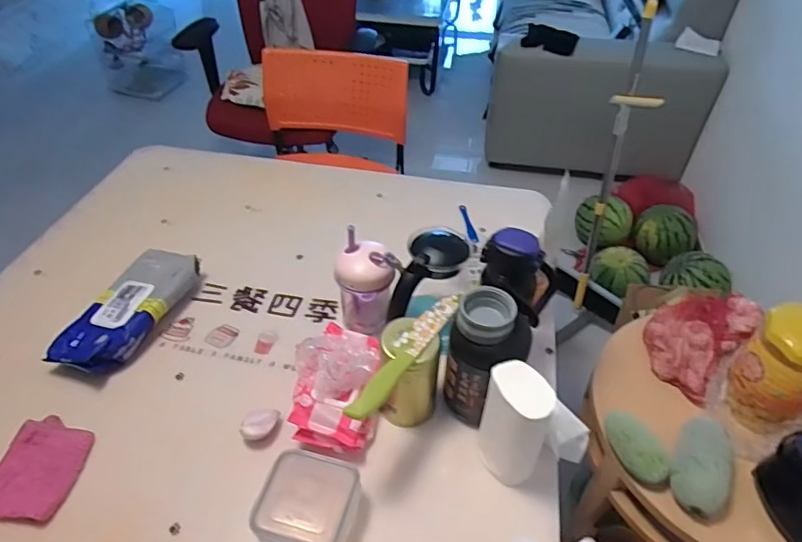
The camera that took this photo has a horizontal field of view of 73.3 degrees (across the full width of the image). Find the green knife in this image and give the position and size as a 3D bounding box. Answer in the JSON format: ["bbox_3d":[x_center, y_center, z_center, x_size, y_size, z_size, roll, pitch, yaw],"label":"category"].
[{"bbox_3d":[0.010,0.100,0.688,0.031,0.028,0.243,23,48,22],"label":"green knife"}]

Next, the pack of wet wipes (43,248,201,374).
[{"bbox_3d":[-0.452,0.065,0.897,0.129,0.056,0.256,12,45,11],"label":"pack of wet wipes"}]

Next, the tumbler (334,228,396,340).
[{"bbox_3d":[-0.055,0.032,0.869,0.096,0.163,0.093,1,44,-1],"label":"tumbler"}]

